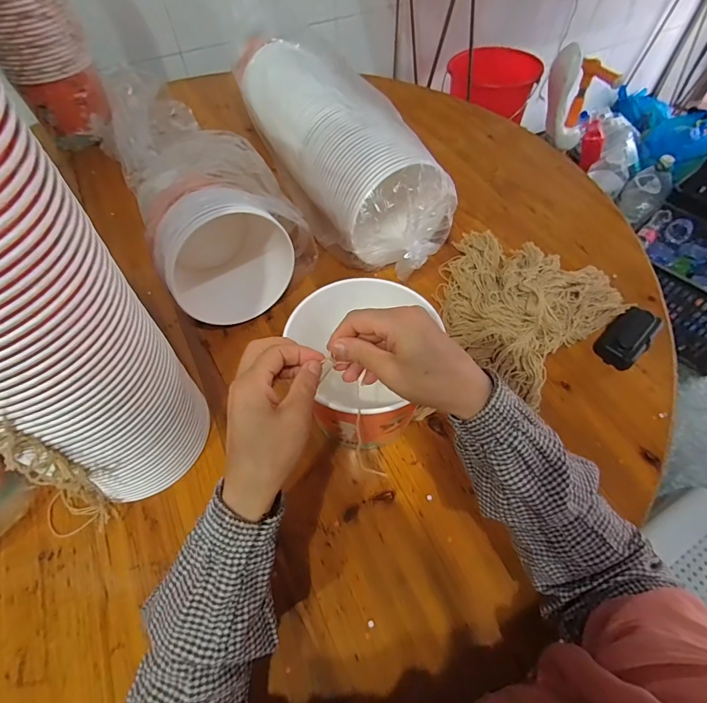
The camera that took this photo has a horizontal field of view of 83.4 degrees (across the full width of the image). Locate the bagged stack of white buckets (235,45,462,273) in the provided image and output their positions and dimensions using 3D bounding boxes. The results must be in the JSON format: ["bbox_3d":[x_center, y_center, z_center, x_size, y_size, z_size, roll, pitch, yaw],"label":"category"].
[{"bbox_3d":[-0.033,-0.342,0.672,0.161,0.168,0.560,-24,59,-15],"label":"bagged stack of white buckets"}]

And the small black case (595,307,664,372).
[{"bbox_3d":[0.379,-0.022,0.547,0.100,0.024,0.053,-40,64,-23],"label":"small black case"}]

